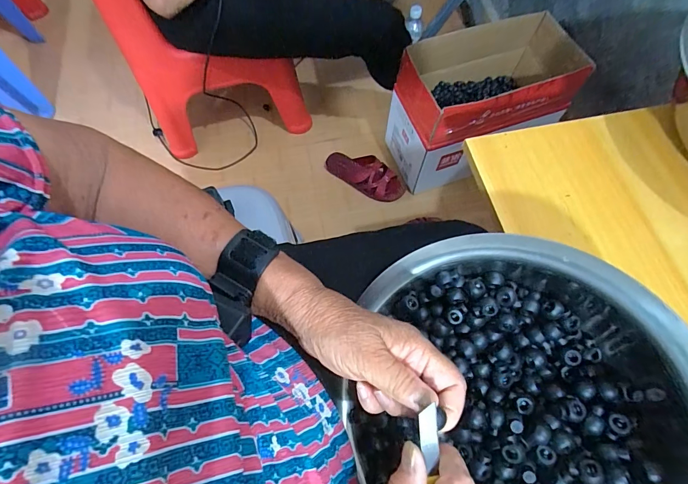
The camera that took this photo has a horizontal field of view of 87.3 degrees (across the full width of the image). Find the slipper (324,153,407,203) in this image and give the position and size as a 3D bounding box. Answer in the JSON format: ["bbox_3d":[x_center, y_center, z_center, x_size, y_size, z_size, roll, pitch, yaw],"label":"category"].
[{"bbox_3d":[0.057,-0.188,1.001,0.235,0.052,0.092,27,69,11],"label":"slipper"}]

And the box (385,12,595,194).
[{"bbox_3d":[0.337,-0.342,0.917,0.400,0.276,0.231,-14,67,-6],"label":"box"}]

